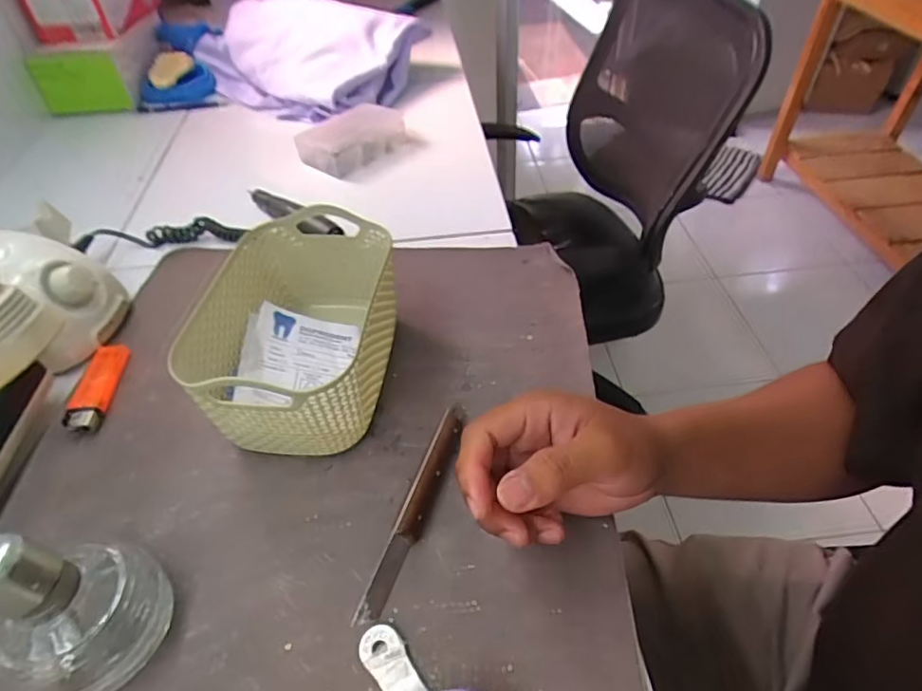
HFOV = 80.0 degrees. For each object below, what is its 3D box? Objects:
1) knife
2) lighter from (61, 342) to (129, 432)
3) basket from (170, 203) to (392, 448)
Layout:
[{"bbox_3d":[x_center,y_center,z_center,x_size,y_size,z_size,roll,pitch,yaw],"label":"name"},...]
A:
[{"bbox_3d":[-0.026,0.096,0.336,0.014,0.019,0.143,14,49,15],"label":"knife"},{"bbox_3d":[-0.277,0.030,0.417,0.025,0.015,0.083,-7,47,-5],"label":"lighter"},{"bbox_3d":[-0.112,-0.008,0.393,0.115,0.086,0.169,4,47,6],"label":"basket"}]

